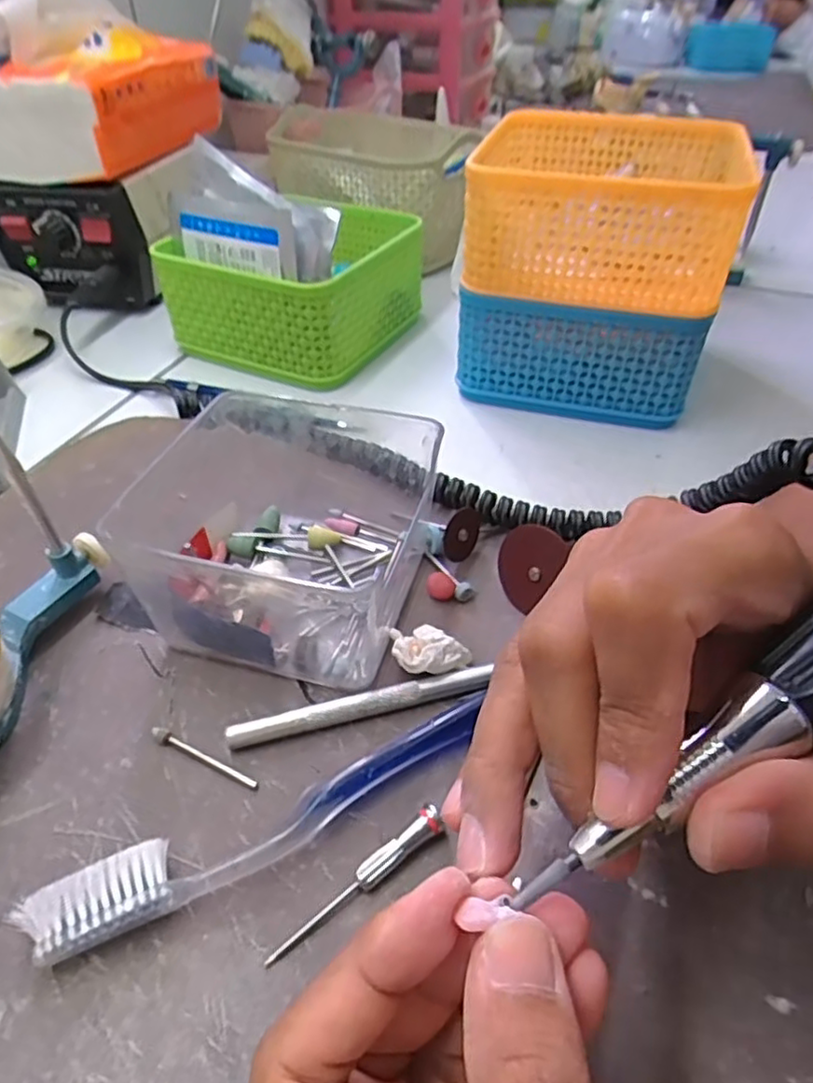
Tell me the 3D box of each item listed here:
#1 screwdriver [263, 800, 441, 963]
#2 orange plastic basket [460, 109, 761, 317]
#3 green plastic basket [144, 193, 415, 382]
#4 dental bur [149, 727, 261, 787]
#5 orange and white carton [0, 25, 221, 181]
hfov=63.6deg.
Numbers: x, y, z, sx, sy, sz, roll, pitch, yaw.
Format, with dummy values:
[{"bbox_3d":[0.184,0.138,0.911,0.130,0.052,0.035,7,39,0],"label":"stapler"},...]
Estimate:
[{"bbox_3d":[-0.013,0.097,0.185,0.059,0.008,0.007,-30,51,-28],"label":"screwdriver"},{"bbox_3d":[0.104,-0.180,0.351,0.130,0.056,0.139,10,44,11],"label":"orange plastic basket"},{"bbox_3d":[-0.067,-0.169,0.429,0.134,0.062,0.134,20,47,20],"label":"green plastic basket"},{"bbox_3d":[-0.067,0.071,0.217,0.042,0.004,0.005,18,46,18],"label":"dental bur"},{"bbox_3d":[-0.214,-0.314,0.461,0.103,0.063,0.173,7,44,8],"label":"orange and white carton"}]

